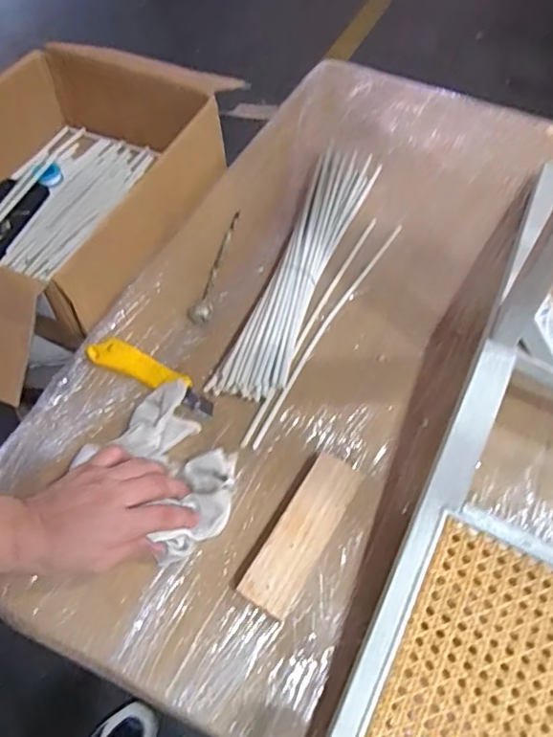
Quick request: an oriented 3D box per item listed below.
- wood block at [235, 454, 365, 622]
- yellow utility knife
[{"bbox_3d":[0.028,0.164,0.535,0.055,0.034,0.164,29,61,17],"label":"wood block"},{"bbox_3d":[-0.144,0.006,0.621,0.169,0.019,0.035,24,60,15],"label":"yellow utility knife"}]

